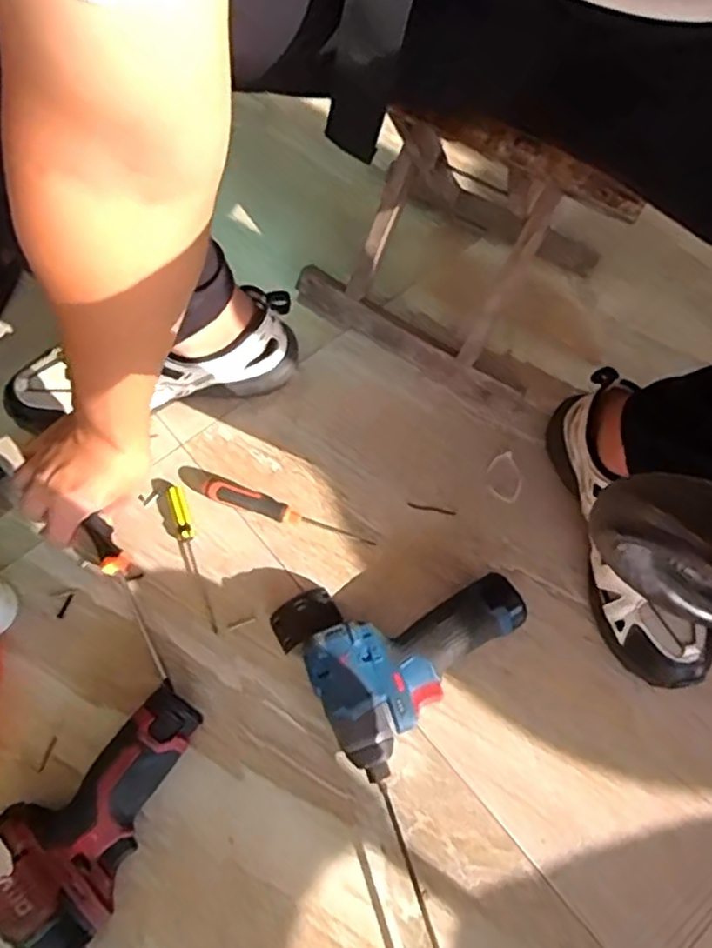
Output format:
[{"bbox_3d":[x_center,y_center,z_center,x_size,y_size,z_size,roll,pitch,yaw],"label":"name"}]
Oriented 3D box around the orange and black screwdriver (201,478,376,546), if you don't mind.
[{"bbox_3d":[-0.065,0.036,0.635,0.165,0.017,0.021,15,67,4],"label":"orange and black screwdriver"}]

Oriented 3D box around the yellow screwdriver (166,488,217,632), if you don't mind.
[{"bbox_3d":[-0.151,0.075,0.623,0.017,0.013,0.145,-17,68,-9],"label":"yellow screwdriver"}]

